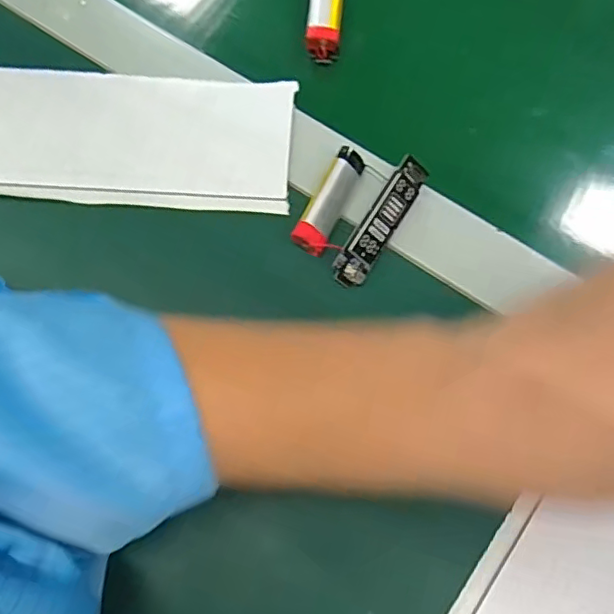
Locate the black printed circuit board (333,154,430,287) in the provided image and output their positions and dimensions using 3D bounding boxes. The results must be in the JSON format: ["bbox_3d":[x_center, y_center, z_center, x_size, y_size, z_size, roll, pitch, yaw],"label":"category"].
[{"bbox_3d":[0.035,-0.041,0.270,0.015,0.010,0.067,31,74,8],"label":"black printed circuit board"}]

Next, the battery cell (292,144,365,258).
[{"bbox_3d":[0.012,-0.052,0.277,0.014,0.010,0.058,25,73,7],"label":"battery cell"}]

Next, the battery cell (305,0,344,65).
[{"bbox_3d":[0.011,-0.168,0.326,0.019,0.015,0.058,6,72,0],"label":"battery cell"}]

